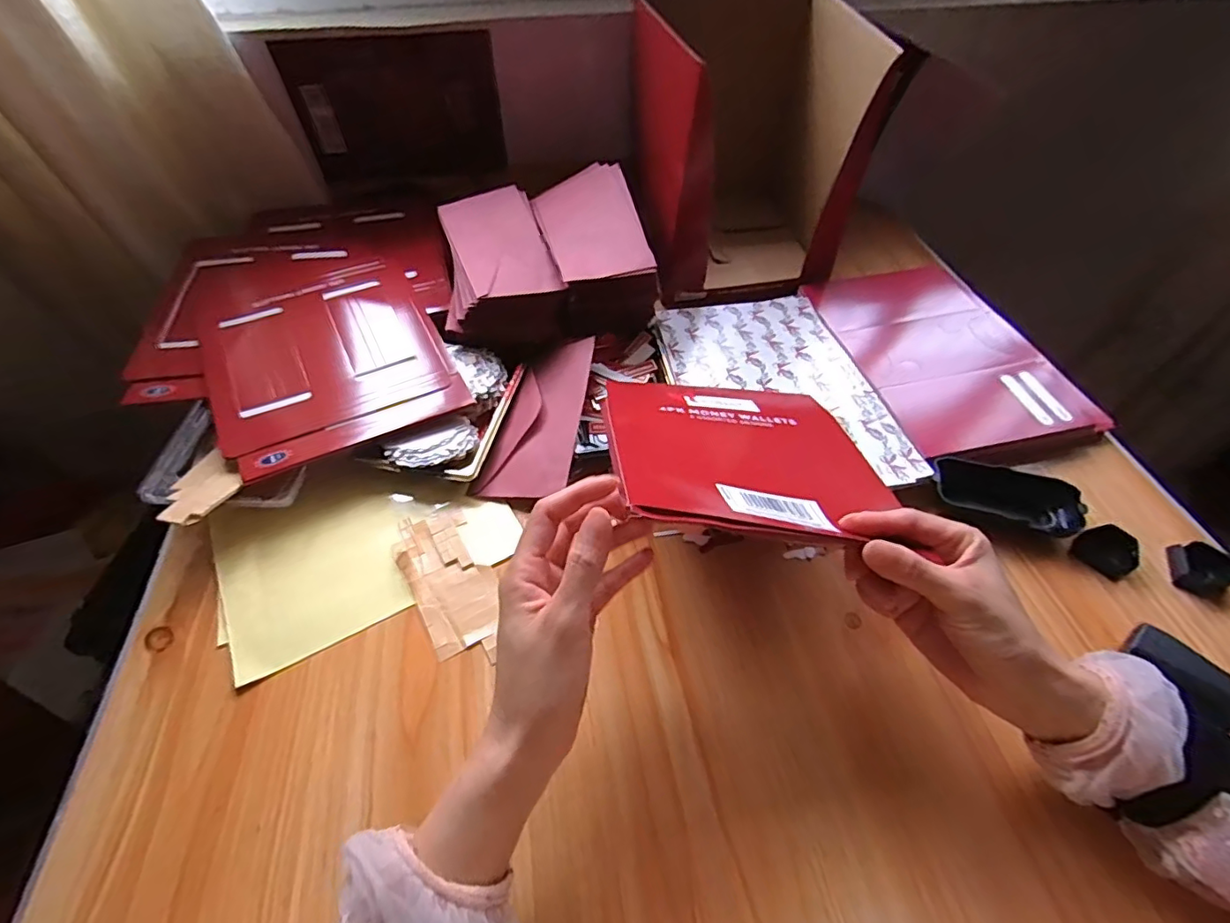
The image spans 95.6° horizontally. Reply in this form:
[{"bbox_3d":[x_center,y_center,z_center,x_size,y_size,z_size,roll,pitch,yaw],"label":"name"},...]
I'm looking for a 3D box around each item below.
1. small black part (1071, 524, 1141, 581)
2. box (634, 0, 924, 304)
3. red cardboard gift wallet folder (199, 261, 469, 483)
[{"bbox_3d":[0.391,0.070,0.442,0.039,0.020,0.038,0,54,-1],"label":"small black part"},{"bbox_3d":[0.143,-0.354,0.635,0.206,0.234,0.254,-6,51,-6],"label":"box"},{"bbox_3d":[-0.279,-0.106,0.542,0.204,0.011,0.243,-23,59,-21],"label":"red cardboard gift wallet folder"}]

